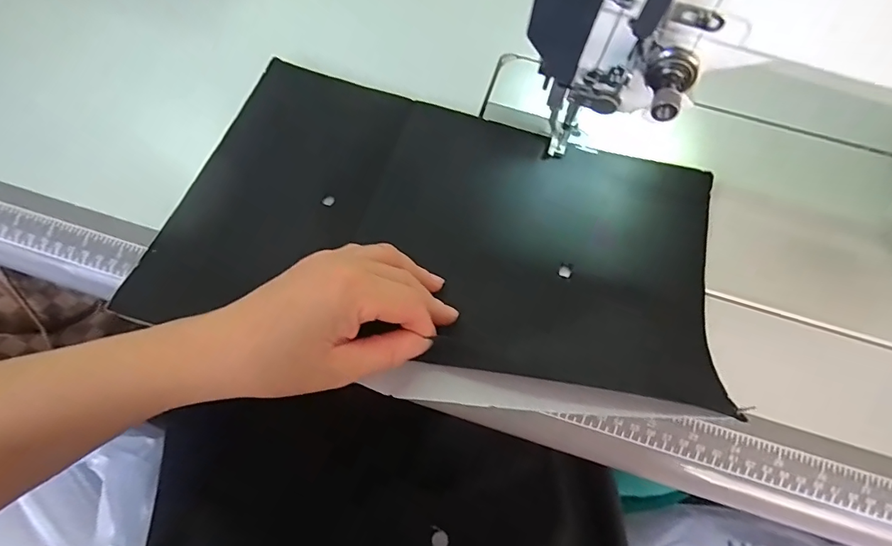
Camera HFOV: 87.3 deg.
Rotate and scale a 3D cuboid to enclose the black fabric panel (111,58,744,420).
[{"bbox_3d":[0.004,-0.030,0.322,0.353,0.012,0.207,16,64,2],"label":"black fabric panel"}]

